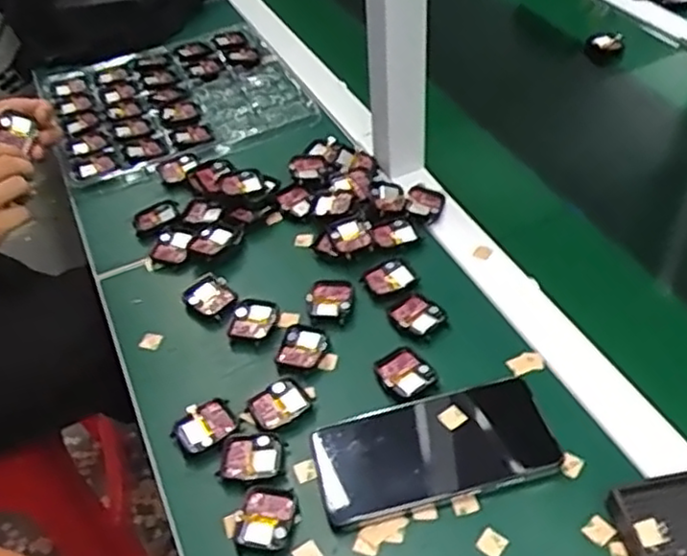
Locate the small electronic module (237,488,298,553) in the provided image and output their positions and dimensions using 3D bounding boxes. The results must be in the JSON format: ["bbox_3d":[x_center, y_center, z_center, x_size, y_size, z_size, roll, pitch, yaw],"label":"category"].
[{"bbox_3d":[-0.050,0.160,0.474,0.036,0.008,0.042,1,46,6],"label":"small electronic module"}]

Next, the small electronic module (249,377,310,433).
[{"bbox_3d":[-0.048,0.094,0.536,0.043,0.005,0.033,-28,49,-20],"label":"small electronic module"}]

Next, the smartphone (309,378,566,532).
[{"bbox_3d":[0.062,0.119,0.498,0.160,0.013,0.078,-13,46,-7],"label":"smartphone"}]

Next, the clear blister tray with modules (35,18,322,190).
[{"bbox_3d":[-0.209,-0.222,0.869,0.283,0.024,0.271,-20,47,-13],"label":"clear blister tray with modules"}]

